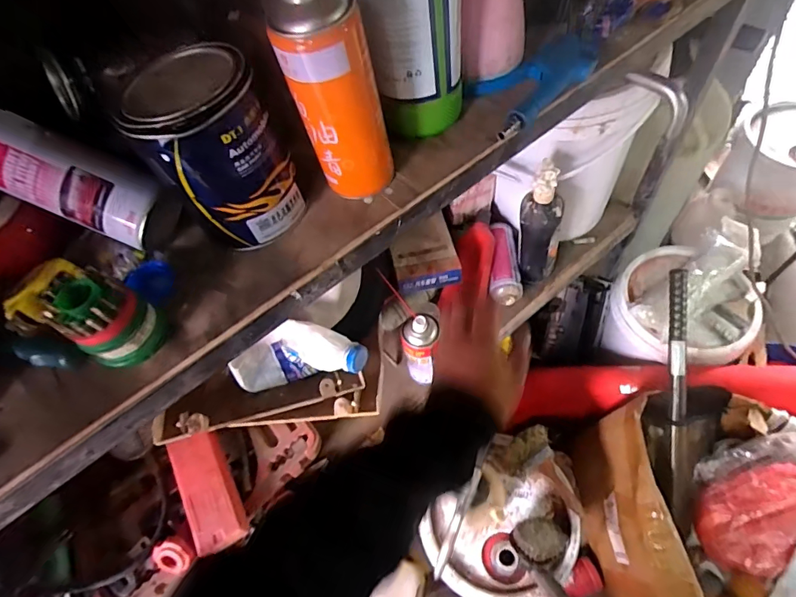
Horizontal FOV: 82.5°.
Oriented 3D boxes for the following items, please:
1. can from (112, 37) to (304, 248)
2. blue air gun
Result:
[{"bbox_3d":[-0.156,-0.126,0.389,0.099,0.129,0.118,-33,61,-12],"label":"can"},{"bbox_3d":[0.139,-0.227,0.471,0.157,0.027,0.089,-36,62,-14],"label":"blue air gun"}]

